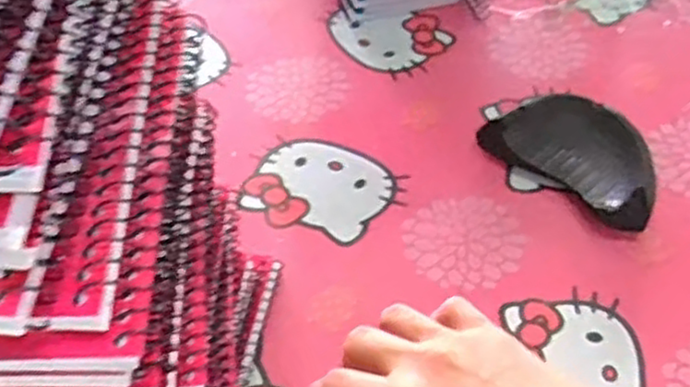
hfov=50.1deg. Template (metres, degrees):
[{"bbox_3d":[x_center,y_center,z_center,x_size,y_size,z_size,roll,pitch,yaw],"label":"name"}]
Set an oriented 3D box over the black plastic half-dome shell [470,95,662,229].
[{"bbox_3d":[0.140,-0.023,0.440,0.104,0.031,0.056,38,61,25],"label":"black plastic half-dome shell"}]

